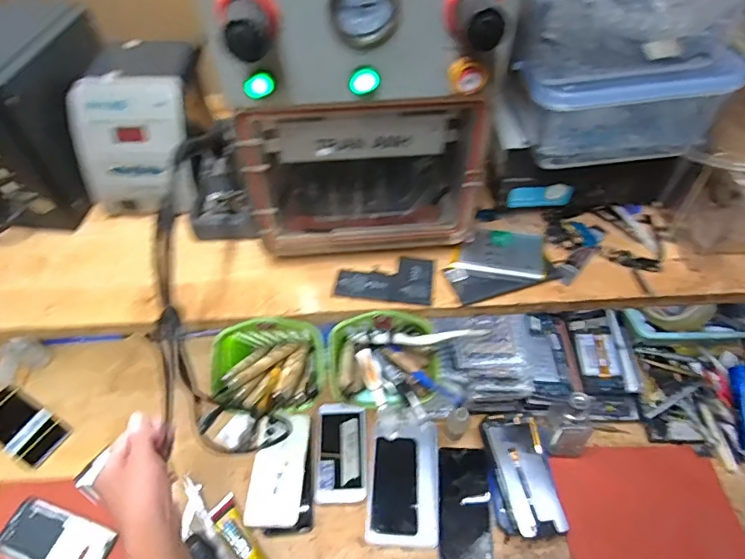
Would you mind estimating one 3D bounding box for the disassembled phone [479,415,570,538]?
[{"bbox_3d":[0.233,0.291,0.733,0.091,0.011,0.180,-1,46,-15],"label":"disassembled phone"}]

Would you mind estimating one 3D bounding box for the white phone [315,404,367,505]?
[{"bbox_3d":[-0.050,0.274,0.766,0.074,0.011,0.154,-1,52,-1],"label":"white phone"}]

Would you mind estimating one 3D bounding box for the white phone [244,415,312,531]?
[{"bbox_3d":[-0.144,0.291,0.744,0.079,0.015,0.170,3,52,3],"label":"white phone"}]

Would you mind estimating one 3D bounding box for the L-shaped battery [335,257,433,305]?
[{"bbox_3d":[0.014,-0.003,0.484,0.093,0.007,0.054,6,59,4],"label":"L-shaped battery"}]

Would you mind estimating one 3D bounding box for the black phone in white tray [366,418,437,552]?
[{"bbox_3d":[0.049,0.312,0.740,0.104,0.019,0.177,-1,50,9],"label":"black phone in white tray"}]

